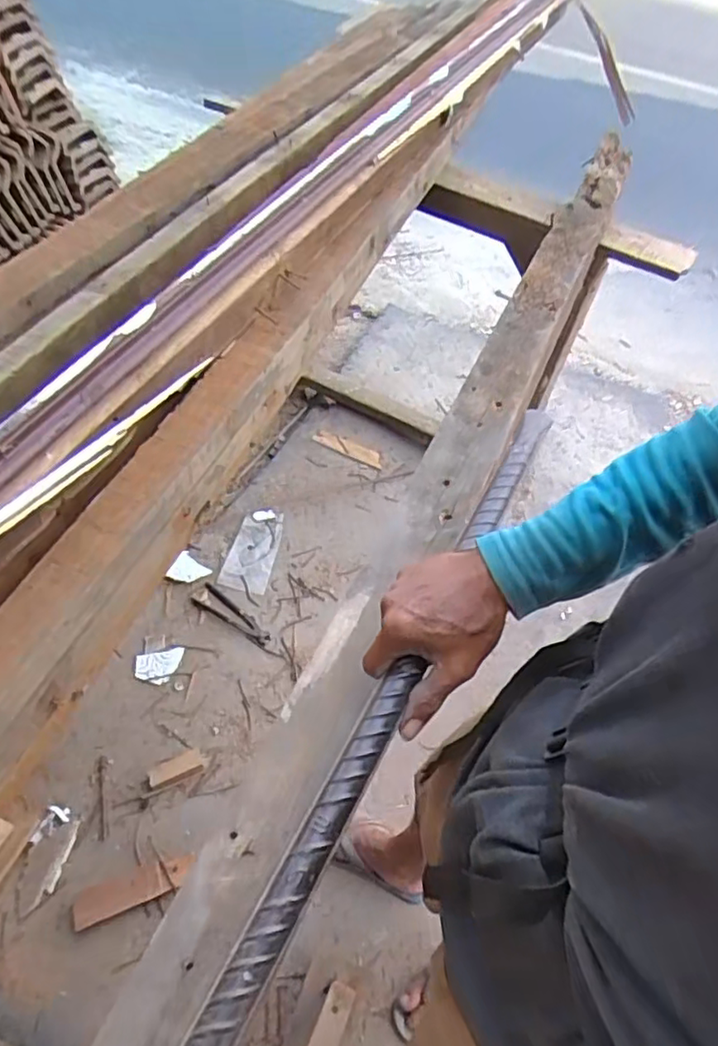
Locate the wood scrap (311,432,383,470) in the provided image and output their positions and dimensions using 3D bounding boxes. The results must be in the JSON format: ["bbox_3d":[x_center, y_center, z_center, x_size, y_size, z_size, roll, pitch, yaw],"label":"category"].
[{"bbox_3d":[-0.029,-0.223,1.863,0.219,0.011,0.048,24,65,9],"label":"wood scrap"}]

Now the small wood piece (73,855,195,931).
[{"bbox_3d":[-0.408,0.665,1.132,0.209,0.027,0.060,-15,55,-16],"label":"small wood piece"}]

